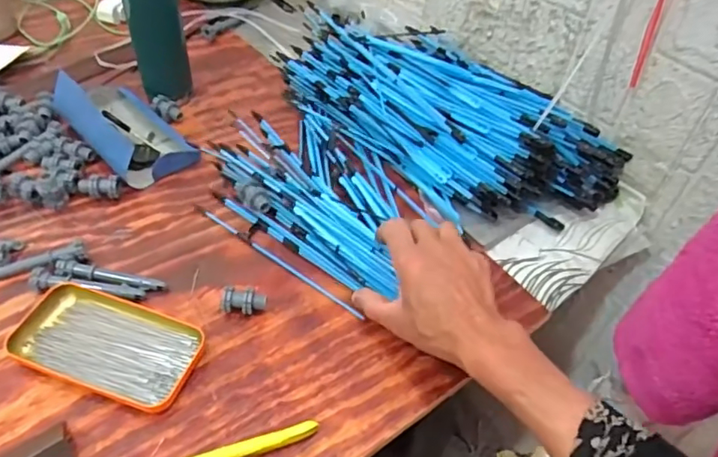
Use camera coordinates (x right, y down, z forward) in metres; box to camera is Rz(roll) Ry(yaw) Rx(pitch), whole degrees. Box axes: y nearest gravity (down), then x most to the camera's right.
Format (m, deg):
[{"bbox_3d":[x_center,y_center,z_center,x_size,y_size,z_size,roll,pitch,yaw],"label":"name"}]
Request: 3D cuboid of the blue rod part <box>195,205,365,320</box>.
[{"bbox_3d":[-0.085,0.028,0.532,0.206,0.004,0.006,32,53,20],"label":"blue rod part"}]

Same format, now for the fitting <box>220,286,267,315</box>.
[{"bbox_3d":[-0.101,0.065,0.484,0.038,0.019,0.027,-4,50,-10],"label":"fitting"}]

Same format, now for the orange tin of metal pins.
[{"bbox_3d":[-0.200,0.092,0.442,0.142,0.014,0.079,17,49,8],"label":"orange tin of metal pins"}]

